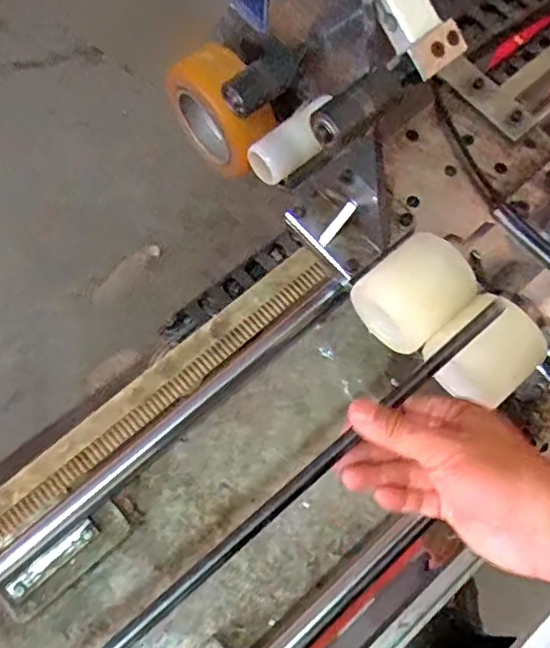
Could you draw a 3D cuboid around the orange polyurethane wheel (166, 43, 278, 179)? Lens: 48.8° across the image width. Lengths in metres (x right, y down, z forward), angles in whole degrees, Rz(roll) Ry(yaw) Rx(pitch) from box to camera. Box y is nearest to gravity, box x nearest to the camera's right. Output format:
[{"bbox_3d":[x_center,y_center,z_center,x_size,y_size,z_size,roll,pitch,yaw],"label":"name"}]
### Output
[{"bbox_3d":[-0.052,-0.203,0.581,0.044,0.107,0.113,-41,72,-18],"label":"orange polyurethane wheel"}]

